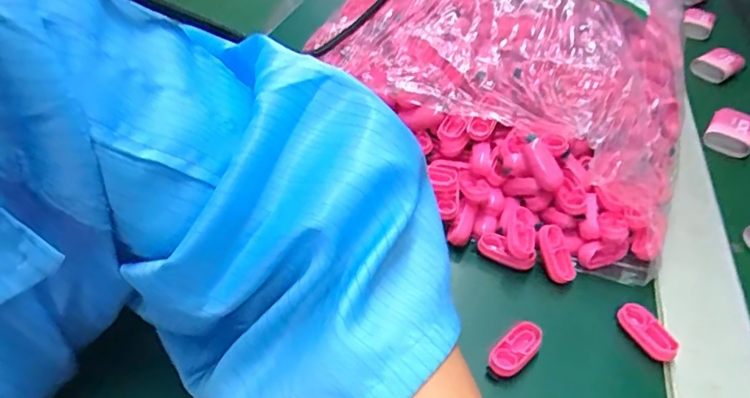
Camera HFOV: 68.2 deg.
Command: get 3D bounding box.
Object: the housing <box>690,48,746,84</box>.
[{"bbox_3d":[0.357,-0.140,0.576,0.048,0.023,0.038,-27,51,-32],"label":"housing"}]

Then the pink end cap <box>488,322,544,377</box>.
[{"bbox_3d":[0.071,0.076,0.281,0.016,0.010,0.031,34,48,29],"label":"pink end cap"}]

